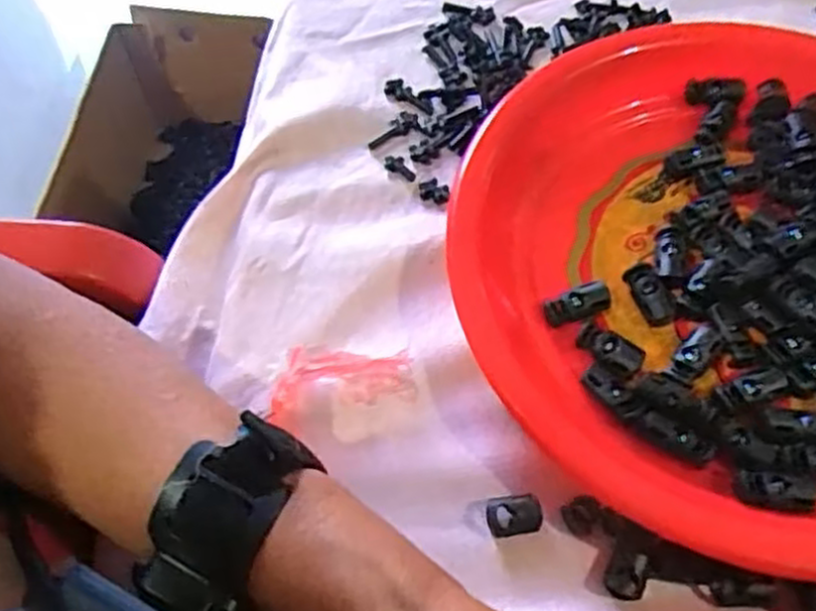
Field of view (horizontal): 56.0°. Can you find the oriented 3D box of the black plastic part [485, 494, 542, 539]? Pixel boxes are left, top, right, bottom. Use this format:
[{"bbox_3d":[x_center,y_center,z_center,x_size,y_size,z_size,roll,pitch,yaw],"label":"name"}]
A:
[{"bbox_3d":[0.040,0.079,0.288,0.020,0.006,0.013,-9,61,-2],"label":"black plastic part"}]

